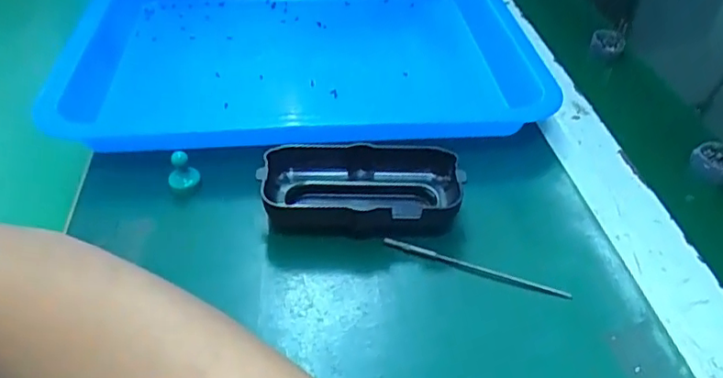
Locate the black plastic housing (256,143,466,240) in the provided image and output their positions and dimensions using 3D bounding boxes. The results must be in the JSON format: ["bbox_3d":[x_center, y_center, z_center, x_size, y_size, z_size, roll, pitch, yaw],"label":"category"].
[{"bbox_3d":[0.000,0.002,0.327,0.107,0.026,0.053,1,42,-1],"label":"black plastic housing"}]

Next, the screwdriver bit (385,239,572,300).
[{"bbox_3d":[0.059,0.040,0.300,0.097,0.004,0.007,16,44,15],"label":"screwdriver bit"}]

